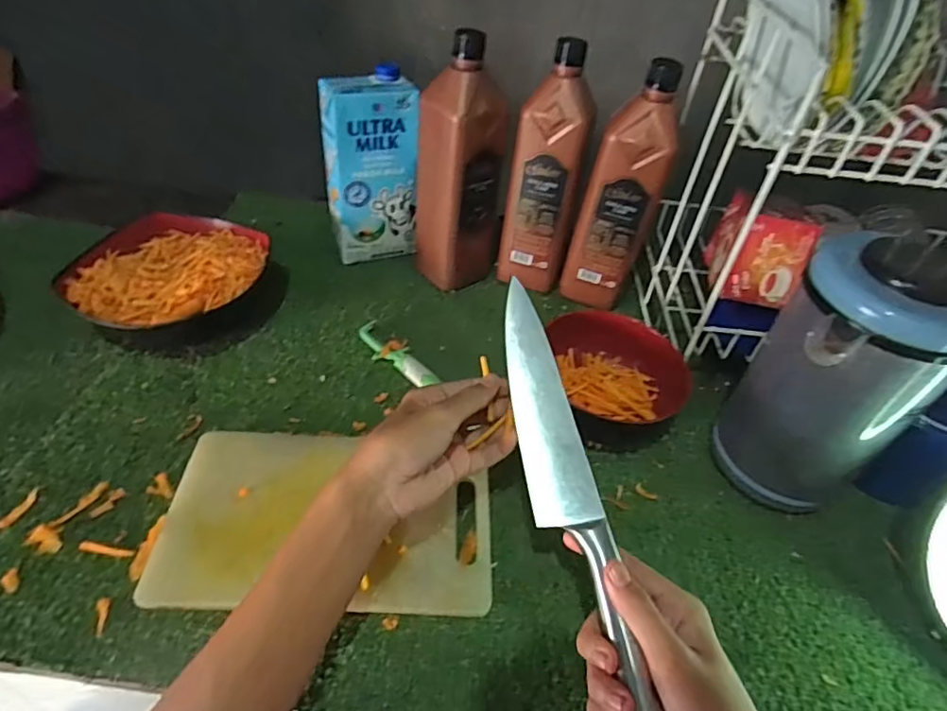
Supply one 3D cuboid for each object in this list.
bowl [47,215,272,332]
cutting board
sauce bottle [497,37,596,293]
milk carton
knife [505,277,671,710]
[{"bbox_3d":[-0.312,-0.074,0.601,0.176,0.063,0.169,4,43,-4],"label":"bowl"},{"bbox_3d":[-0.108,0.124,0.448,0.242,0.016,0.148,5,43,-4],"label":"cutting board"},{"bbox_3d":[0.078,-0.191,0.613,0.072,0.240,0.063,8,44,0],"label":"sauce bottle"},{"bbox_3d":[-0.117,-0.208,0.661,0.099,0.201,0.059,-7,45,-16],"label":"milk carton"},{"bbox_3d":[0.059,0.086,0.371,0.039,0.022,0.306,-7,62,-16],"label":"knife"}]

